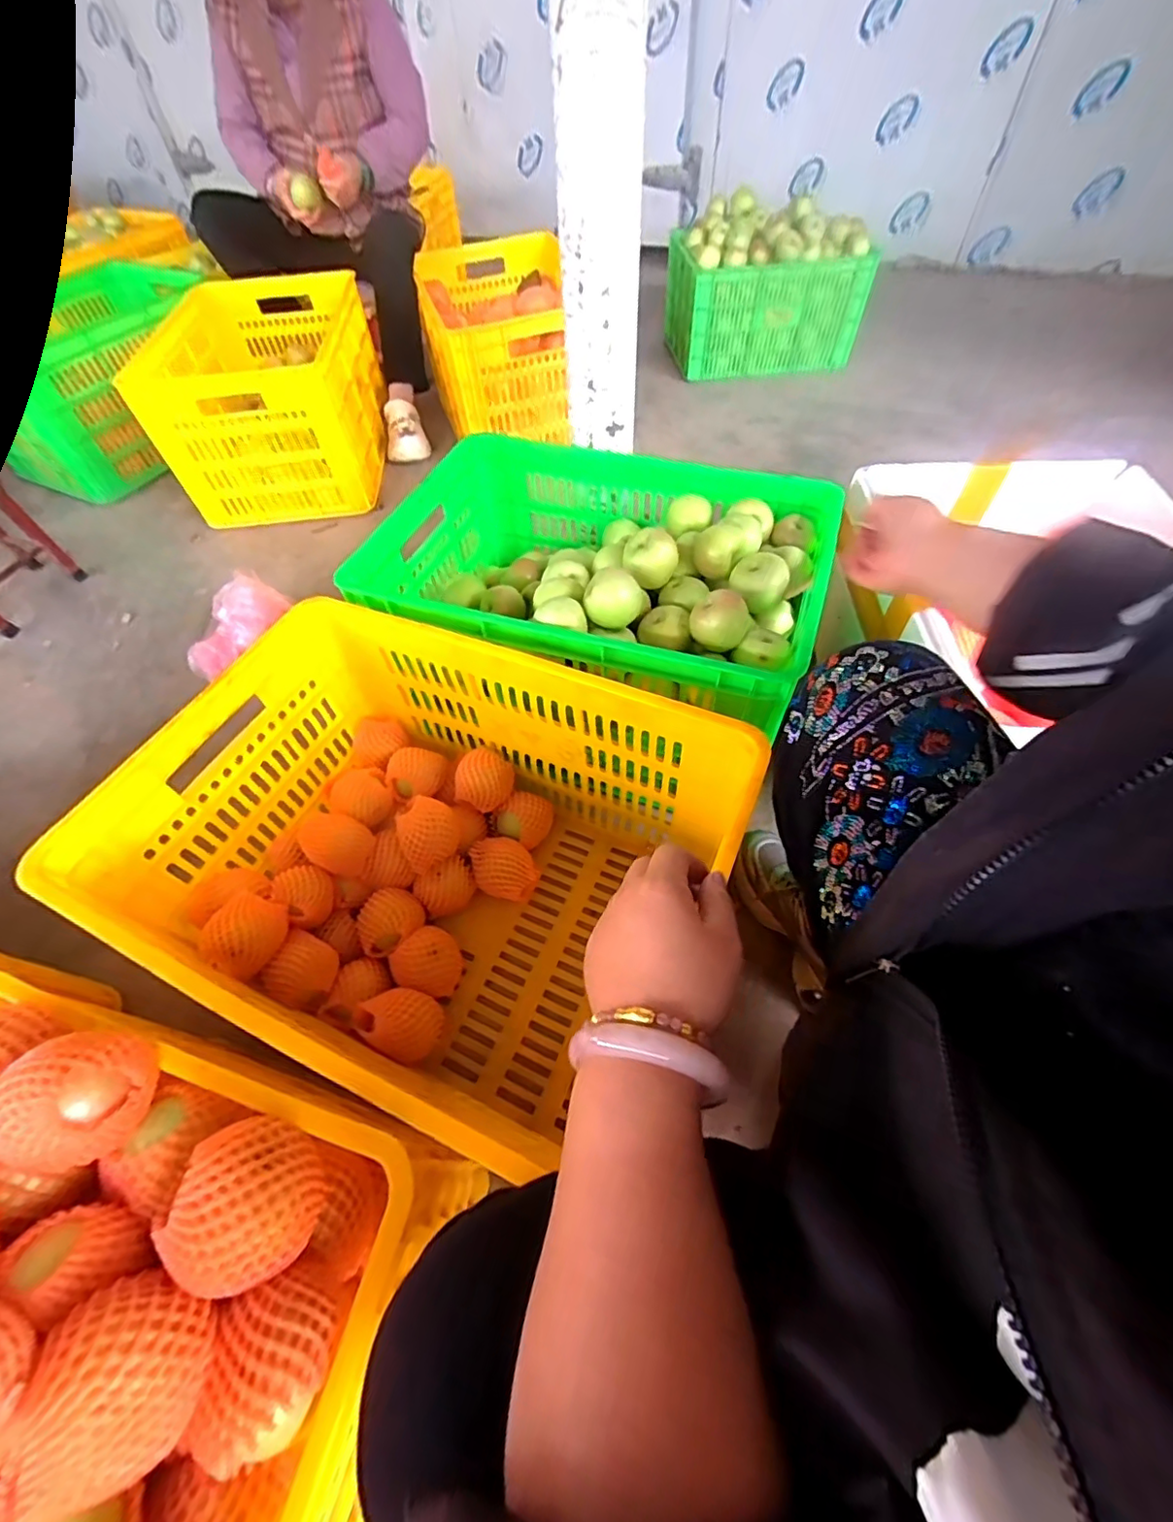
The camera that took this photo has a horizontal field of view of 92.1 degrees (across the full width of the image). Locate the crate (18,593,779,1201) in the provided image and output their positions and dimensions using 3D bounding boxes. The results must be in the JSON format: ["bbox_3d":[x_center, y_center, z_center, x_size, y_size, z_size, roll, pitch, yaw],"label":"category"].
[{"bbox_3d":[-0.174,0.121,0.675,0.569,0.320,0.433,21,60,16],"label":"crate"}]

